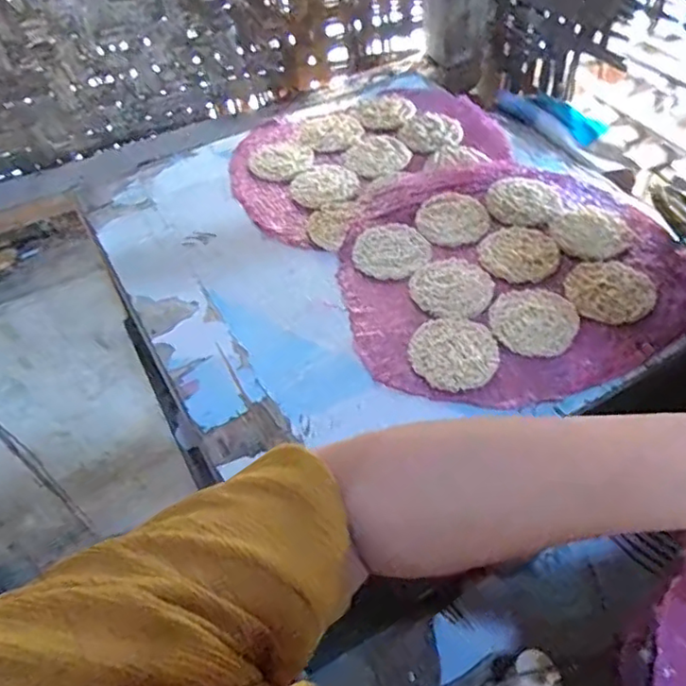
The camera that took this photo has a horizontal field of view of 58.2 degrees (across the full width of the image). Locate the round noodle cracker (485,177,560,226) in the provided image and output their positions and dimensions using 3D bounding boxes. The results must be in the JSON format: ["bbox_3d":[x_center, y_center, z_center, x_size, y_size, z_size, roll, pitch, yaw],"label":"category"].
[{"bbox_3d":[0.203,-0.160,0.698,0.079,0.013,0.087,8,50,12],"label":"round noodle cracker"}]

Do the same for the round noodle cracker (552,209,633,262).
[{"bbox_3d":[0.259,-0.114,0.654,0.080,0.009,0.079,-3,49,3],"label":"round noodle cracker"}]

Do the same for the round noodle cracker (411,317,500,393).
[{"bbox_3d":[0.101,0.010,0.560,0.076,0.012,0.080,-3,49,3],"label":"round noodle cracker"}]

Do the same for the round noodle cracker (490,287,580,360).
[{"bbox_3d":[0.179,-0.022,0.580,0.077,0.008,0.080,-3,49,3],"label":"round noodle cracker"}]

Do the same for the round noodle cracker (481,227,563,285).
[{"bbox_3d":[0.182,-0.092,0.639,0.080,0.005,0.080,-3,49,3],"label":"round noodle cracker"}]

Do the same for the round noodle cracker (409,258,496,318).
[{"bbox_3d":[0.108,-0.055,0.616,0.078,0.009,0.082,-3,49,3],"label":"round noodle cracker"}]

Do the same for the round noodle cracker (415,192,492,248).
[{"bbox_3d":[0.122,-0.138,0.682,0.077,0.004,0.083,-3,49,3],"label":"round noodle cracker"}]

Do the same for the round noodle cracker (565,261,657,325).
[{"bbox_3d":[0.258,-0.051,0.594,0.082,0.006,0.080,-3,49,3],"label":"round noodle cracker"}]

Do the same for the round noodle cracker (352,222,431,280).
[{"bbox_3d":[0.051,-0.100,0.660,0.080,0.007,0.079,-3,49,3],"label":"round noodle cracker"}]

